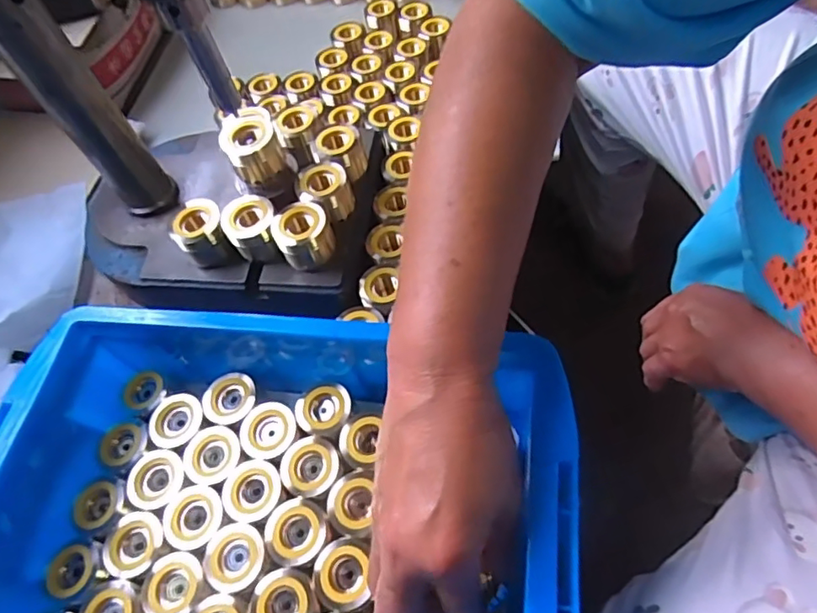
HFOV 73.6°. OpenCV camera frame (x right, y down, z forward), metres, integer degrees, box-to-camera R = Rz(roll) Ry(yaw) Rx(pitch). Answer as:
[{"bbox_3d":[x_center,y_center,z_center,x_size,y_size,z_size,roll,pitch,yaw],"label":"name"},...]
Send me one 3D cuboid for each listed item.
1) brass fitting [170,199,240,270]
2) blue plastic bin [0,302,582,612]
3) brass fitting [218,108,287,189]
[{"bbox_3d":[-0.159,-0.056,0.425,0.040,0.036,0.046,-26,60,-6],"label":"brass fitting"},{"bbox_3d":[-0.089,0.129,0.335,0.359,0.101,0.249,4,61,11],"label":"blue plastic bin"},{"bbox_3d":[-0.117,-0.117,0.416,0.039,0.041,0.039,-25,60,-5],"label":"brass fitting"}]

